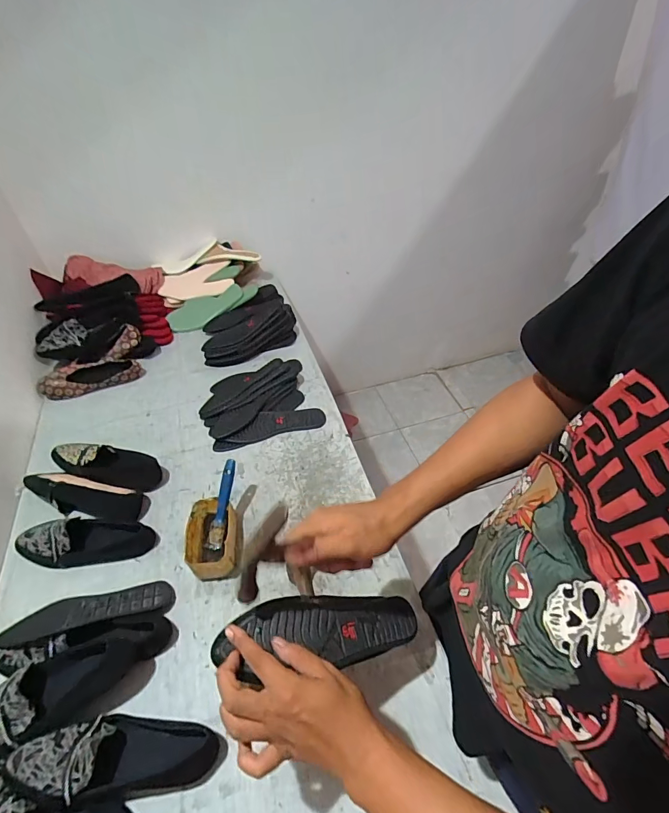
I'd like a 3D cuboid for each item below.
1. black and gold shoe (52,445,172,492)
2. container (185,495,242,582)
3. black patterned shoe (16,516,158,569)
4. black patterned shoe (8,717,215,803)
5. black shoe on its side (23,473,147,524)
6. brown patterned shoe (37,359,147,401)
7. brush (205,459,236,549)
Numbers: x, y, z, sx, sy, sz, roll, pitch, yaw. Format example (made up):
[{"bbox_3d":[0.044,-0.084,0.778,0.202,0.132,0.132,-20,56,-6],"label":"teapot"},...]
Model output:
[{"bbox_3d":[-0.466,0.116,0.795,0.233,0.062,0.081,11,50,13],"label":"black and gold shoe"},{"bbox_3d":[-0.210,0.230,0.681,0.087,0.057,0.133,-10,48,-5],"label":"container"},{"bbox_3d":[-0.450,0.235,0.693,0.241,0.054,0.081,-3,48,1],"label":"black patterned shoe"},{"bbox_3d":[-0.271,0.437,0.485,0.231,0.076,0.080,-2,48,2],"label":"black patterned shoe"},{"bbox_3d":[-0.496,0.171,0.758,0.259,0.054,0.071,9,49,12],"label":"black shoe on its side"},{"bbox_3d":[-0.614,-0.076,0.979,0.237,0.050,0.077,-15,49,-10],"label":"brown patterned shoe"},{"bbox_3d":[-0.203,0.176,0.703,0.032,0.020,0.157,7,80,10],"label":"brush"}]

